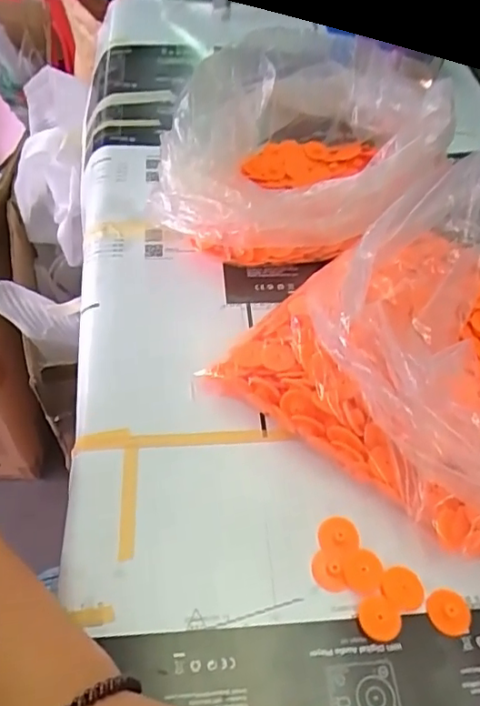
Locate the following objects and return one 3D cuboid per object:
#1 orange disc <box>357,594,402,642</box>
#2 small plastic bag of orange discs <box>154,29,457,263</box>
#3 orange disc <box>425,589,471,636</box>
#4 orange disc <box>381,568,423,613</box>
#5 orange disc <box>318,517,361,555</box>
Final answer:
[{"bbox_3d":[0.070,0.136,0.288,0.019,0.007,0.021,-32,63,-26],"label":"orange disc"},{"bbox_3d":[0.037,-0.148,0.429,0.211,0.094,0.170,-26,61,-23],"label":"small plastic bag of orange discs"},{"bbox_3d":[0.109,0.134,0.293,0.022,0.005,0.021,3,54,-4],"label":"orange disc"},{"bbox_3d":[0.086,0.123,0.296,0.021,0.004,0.022,3,54,-4],"label":"orange disc"},{"bbox_3d":[0.054,0.100,0.310,0.023,0.004,0.019,-12,56,-14],"label":"orange disc"}]

